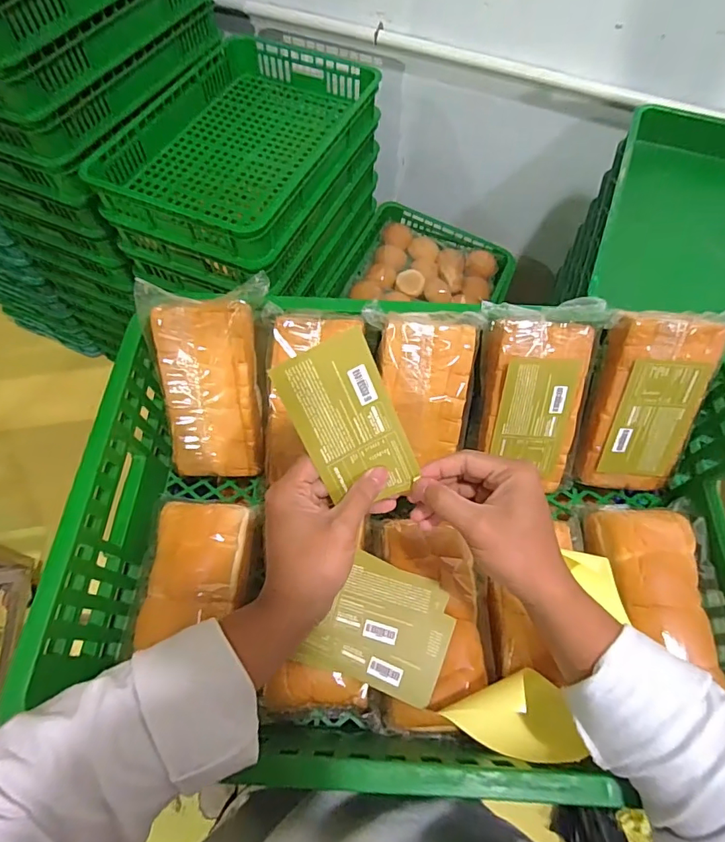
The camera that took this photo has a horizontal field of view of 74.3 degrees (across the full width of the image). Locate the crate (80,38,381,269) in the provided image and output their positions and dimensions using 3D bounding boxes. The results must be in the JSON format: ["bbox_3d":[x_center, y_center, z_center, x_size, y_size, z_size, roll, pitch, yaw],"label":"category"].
[{"bbox_3d":[-0.252,-0.633,1.083,0.415,0.102,0.627,23,65,12],"label":"crate"}]

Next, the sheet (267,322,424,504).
[{"bbox_3d":[-0.008,0.004,0.347,0.070,0.124,0.010,-27,23,-9],"label":"sheet"}]

